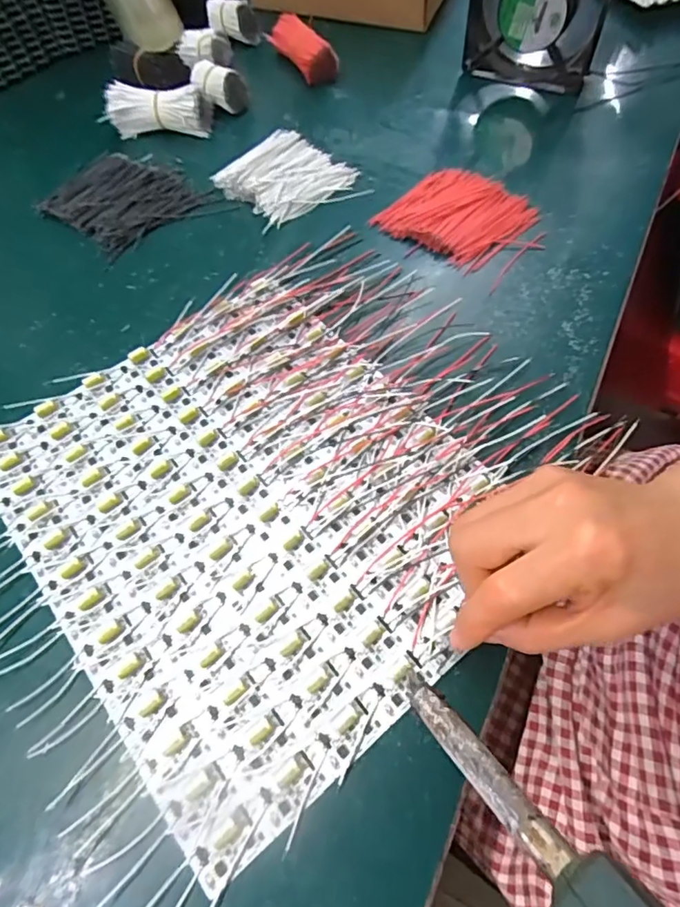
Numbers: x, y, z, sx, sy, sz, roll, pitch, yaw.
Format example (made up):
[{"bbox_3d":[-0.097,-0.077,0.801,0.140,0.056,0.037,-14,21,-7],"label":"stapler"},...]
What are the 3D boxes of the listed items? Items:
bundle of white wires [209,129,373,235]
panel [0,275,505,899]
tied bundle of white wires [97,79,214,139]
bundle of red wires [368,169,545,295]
[{"bbox_3d":[-0.043,-0.242,0.460,0.103,0.016,0.096,-33,66,-15],"label":"bundle of white wires"},{"bbox_3d":[-0.054,0.026,0.315,0.238,0.009,0.279,-37,67,-17],"label":"panel"},{"bbox_3d":[-0.170,-0.319,0.491,0.095,0.035,0.035,-4,62,0],"label":"tied bundle of white wires"},{"bbox_3d":[0.101,-0.192,0.429,0.101,0.013,0.117,-41,68,-18],"label":"bundle of red wires"}]

